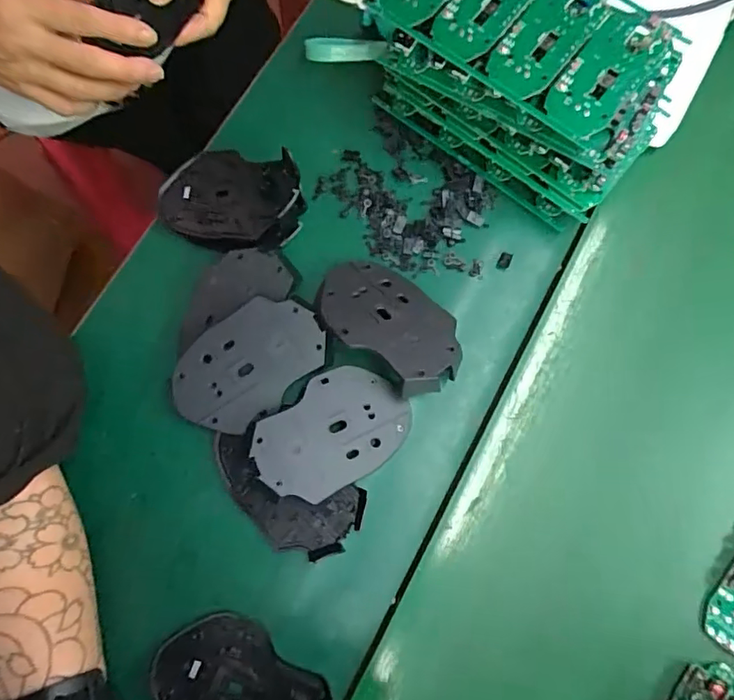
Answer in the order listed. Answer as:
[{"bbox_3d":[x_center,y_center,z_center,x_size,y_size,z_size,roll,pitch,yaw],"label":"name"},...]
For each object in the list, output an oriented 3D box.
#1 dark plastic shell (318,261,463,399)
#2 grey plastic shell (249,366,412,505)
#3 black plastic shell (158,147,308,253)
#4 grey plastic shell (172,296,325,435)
[{"bbox_3d":[0.017,-0.021,0.368,0.114,0.024,0.070,41,80,7],"label":"dark plastic shell"},{"bbox_3d":[-0.023,0.057,0.350,0.104,0.021,0.072,-39,81,-9],"label":"grey plastic shell"},{"bbox_3d":[-0.105,-0.116,0.392,0.107,0.027,0.076,5,77,-1],"label":"black plastic shell"},{"bbox_3d":[-0.083,0.011,0.360,0.108,0.019,0.067,-37,81,-9],"label":"grey plastic shell"}]

